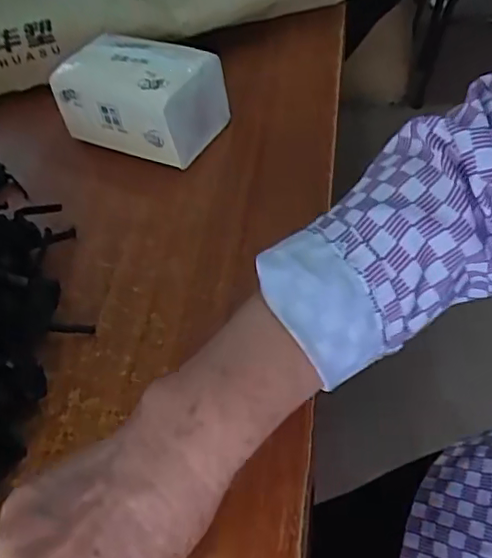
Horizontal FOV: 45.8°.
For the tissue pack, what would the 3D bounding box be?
[{"bbox_3d":[-0.097,-0.168,0.537,0.135,0.085,0.087,20,53,25],"label":"tissue pack"}]

